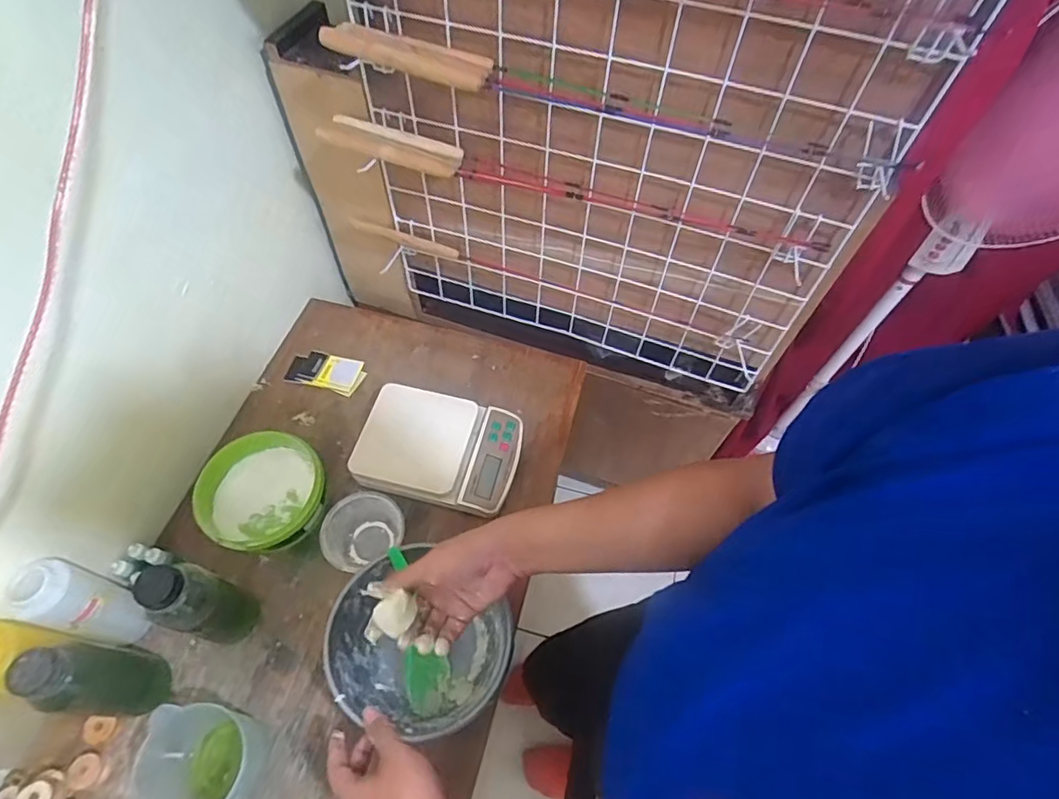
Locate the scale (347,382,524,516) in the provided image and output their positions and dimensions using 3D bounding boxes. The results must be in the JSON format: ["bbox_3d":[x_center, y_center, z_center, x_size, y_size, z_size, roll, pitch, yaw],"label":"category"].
[{"bbox_3d":[-0.126,0.066,0.789,0.218,0.044,0.158,12,59,6],"label":"scale"}]

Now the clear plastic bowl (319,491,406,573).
[{"bbox_3d":[-0.219,0.180,0.740,0.095,0.061,0.106,40,66,20],"label":"clear plastic bowl"}]

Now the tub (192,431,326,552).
[{"bbox_3d":[-0.356,0.130,0.751,0.139,0.081,0.161,40,66,20],"label":"tub"}]

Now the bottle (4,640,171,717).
[{"bbox_3d":[-0.442,0.287,0.574,0.057,0.181,0.071,13,59,6],"label":"bottle"}]

